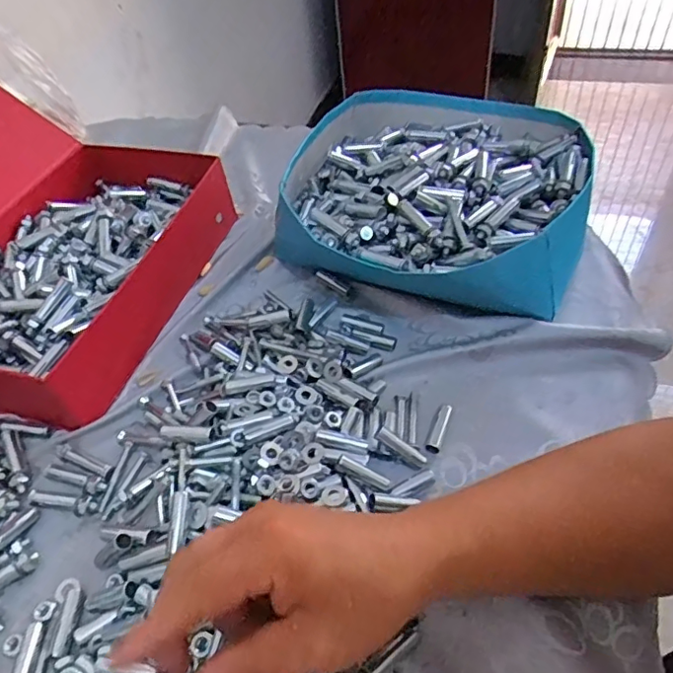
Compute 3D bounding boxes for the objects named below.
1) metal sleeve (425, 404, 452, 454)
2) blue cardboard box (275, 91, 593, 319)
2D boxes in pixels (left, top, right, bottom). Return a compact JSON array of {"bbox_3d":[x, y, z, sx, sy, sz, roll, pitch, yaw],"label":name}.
[{"bbox_3d":[0.077,0.069,0.420,0.012,0.007,0.042,15,52,18],"label":"metal sleeve"},{"bbox_3d":[0.095,-0.140,0.552,0.283,0.085,0.277,15,52,18],"label":"blue cardboard box"}]

